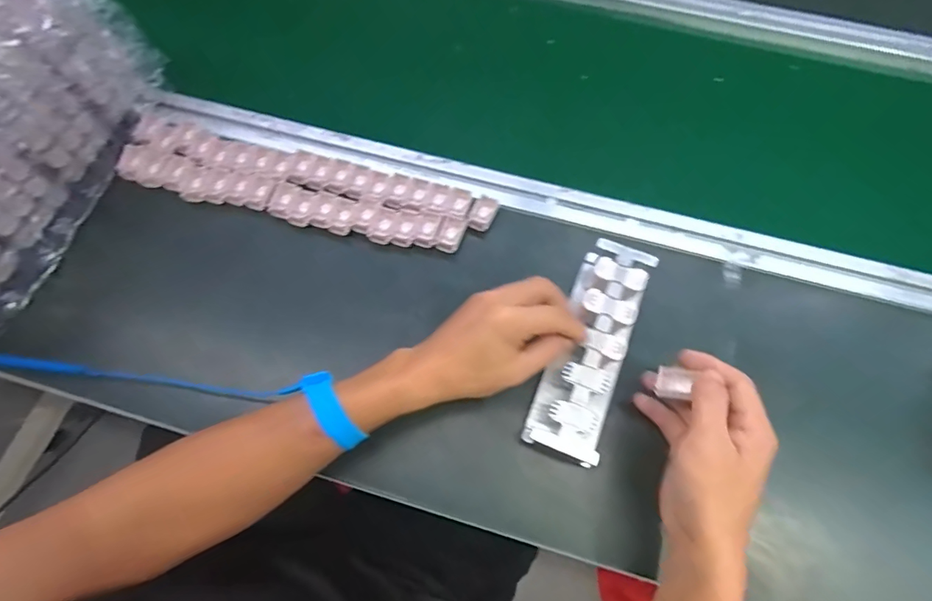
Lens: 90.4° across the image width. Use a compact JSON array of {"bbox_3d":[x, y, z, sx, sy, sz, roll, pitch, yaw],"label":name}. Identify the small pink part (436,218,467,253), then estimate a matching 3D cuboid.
[{"bbox_3d":[-0.015,-0.064,0.459,0.021,0.013,0.034,19,69,7],"label":"small pink part"}]

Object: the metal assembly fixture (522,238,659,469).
[{"bbox_3d":[0.107,0.039,0.399,0.062,0.042,0.189,22,71,8],"label":"metal assembly fixture"}]

